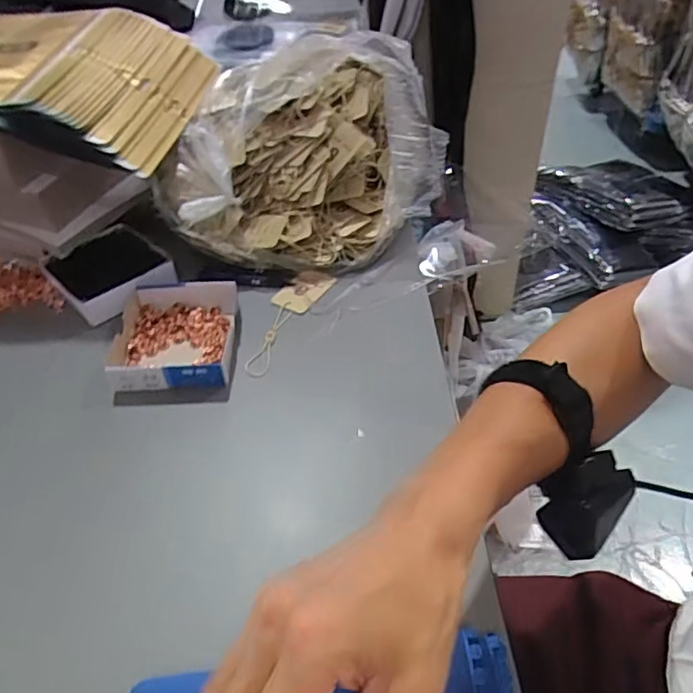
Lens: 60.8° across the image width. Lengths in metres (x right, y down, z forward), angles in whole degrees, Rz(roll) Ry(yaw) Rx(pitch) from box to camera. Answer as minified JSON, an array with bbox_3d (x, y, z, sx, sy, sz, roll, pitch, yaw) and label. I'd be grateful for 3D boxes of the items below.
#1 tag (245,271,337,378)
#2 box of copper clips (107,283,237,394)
[{"bbox_3d":[-0.063,-0.029,0.559,0.043,0.008,0.145,17,48,20],"label":"tag"},{"bbox_3d":[-0.153,-0.011,0.525,0.103,0.029,0.110,-5,44,-2],"label":"box of copper clips"}]

